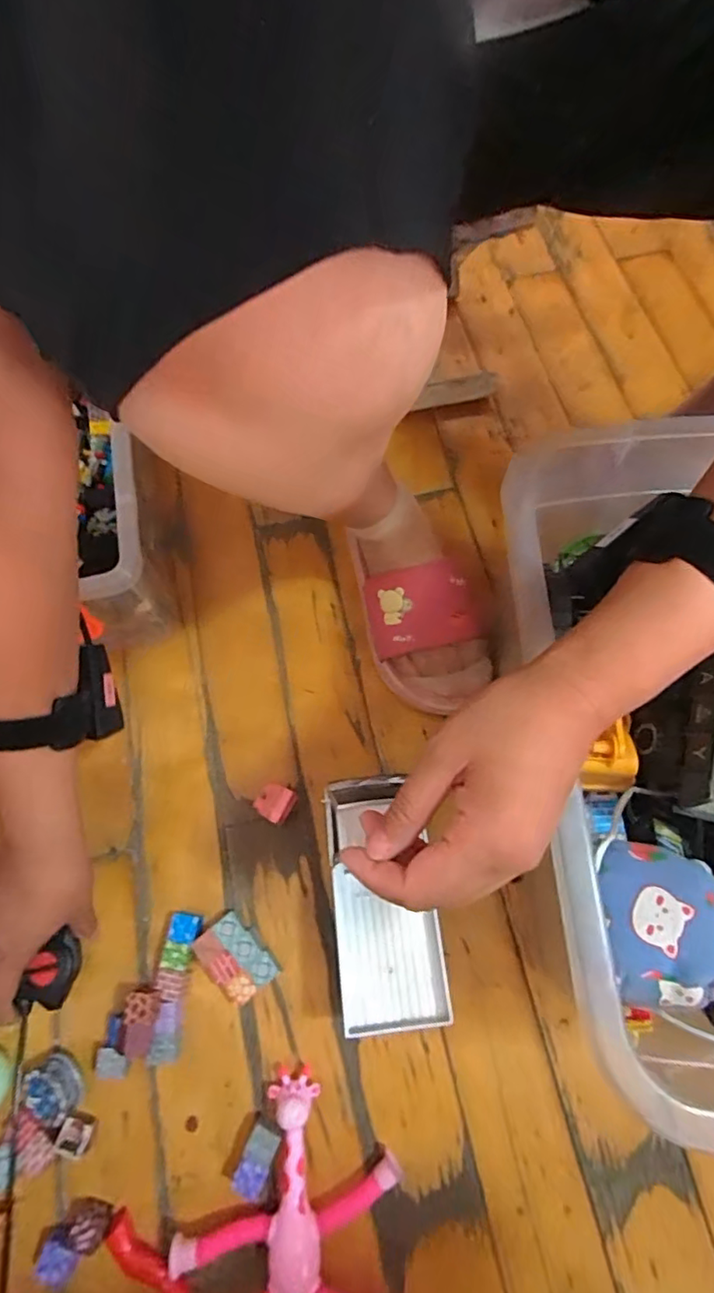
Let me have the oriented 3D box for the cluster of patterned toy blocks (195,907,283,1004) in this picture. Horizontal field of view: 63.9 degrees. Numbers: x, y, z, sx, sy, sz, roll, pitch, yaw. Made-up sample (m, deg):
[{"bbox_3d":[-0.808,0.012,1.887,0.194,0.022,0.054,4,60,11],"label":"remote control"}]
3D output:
[{"bbox_3d":[-0.098,0.251,0.466,0.042,0.022,0.063,-41,74,-12],"label":"cluster of patterned toy blocks"}]

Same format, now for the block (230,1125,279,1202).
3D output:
[{"bbox_3d":[-0.072,0.374,0.418,0.023,0.023,0.038,23,72,10],"label":"block"}]

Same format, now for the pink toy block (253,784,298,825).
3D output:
[{"bbox_3d":[-0.072,0.136,0.501,0.035,0.035,0.029,26,73,10],"label":"pink toy block"}]

